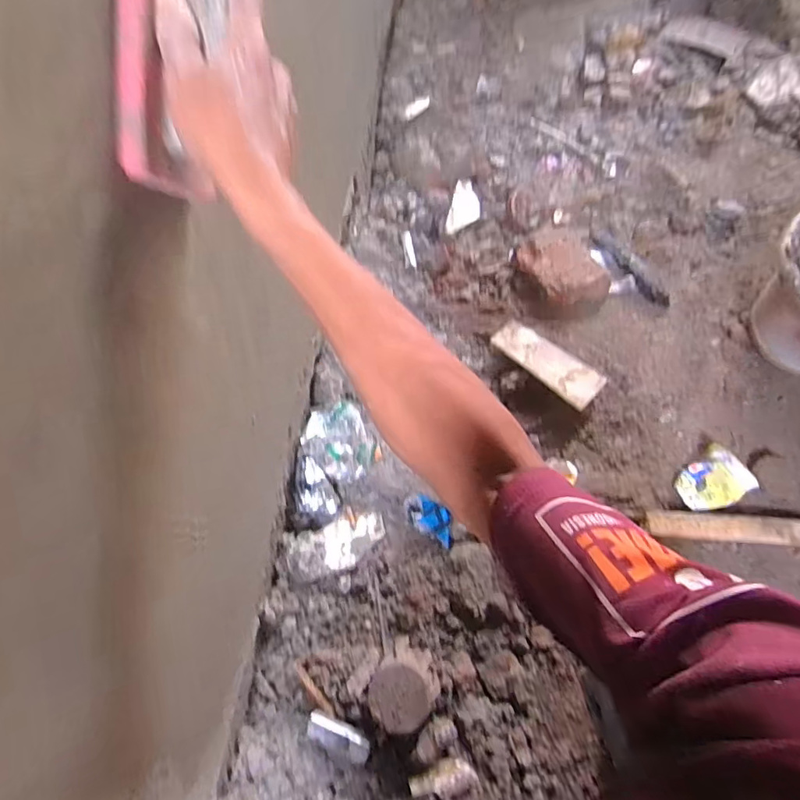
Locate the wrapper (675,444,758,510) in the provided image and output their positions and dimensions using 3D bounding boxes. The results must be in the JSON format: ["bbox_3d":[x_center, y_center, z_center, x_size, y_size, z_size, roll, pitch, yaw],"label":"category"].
[{"bbox_3d":[0.436,0.115,0.729,0.073,0.060,0.072,-1,67,3],"label":"wrapper"}]

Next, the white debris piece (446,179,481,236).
[{"bbox_3d":[0.125,-0.366,0.983,0.056,0.008,0.135,10,68,8],"label":"white debris piece"}]

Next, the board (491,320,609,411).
[{"bbox_3d":[0.231,-0.061,0.817,0.175,0.016,0.069,39,71,19],"label":"board"}]

